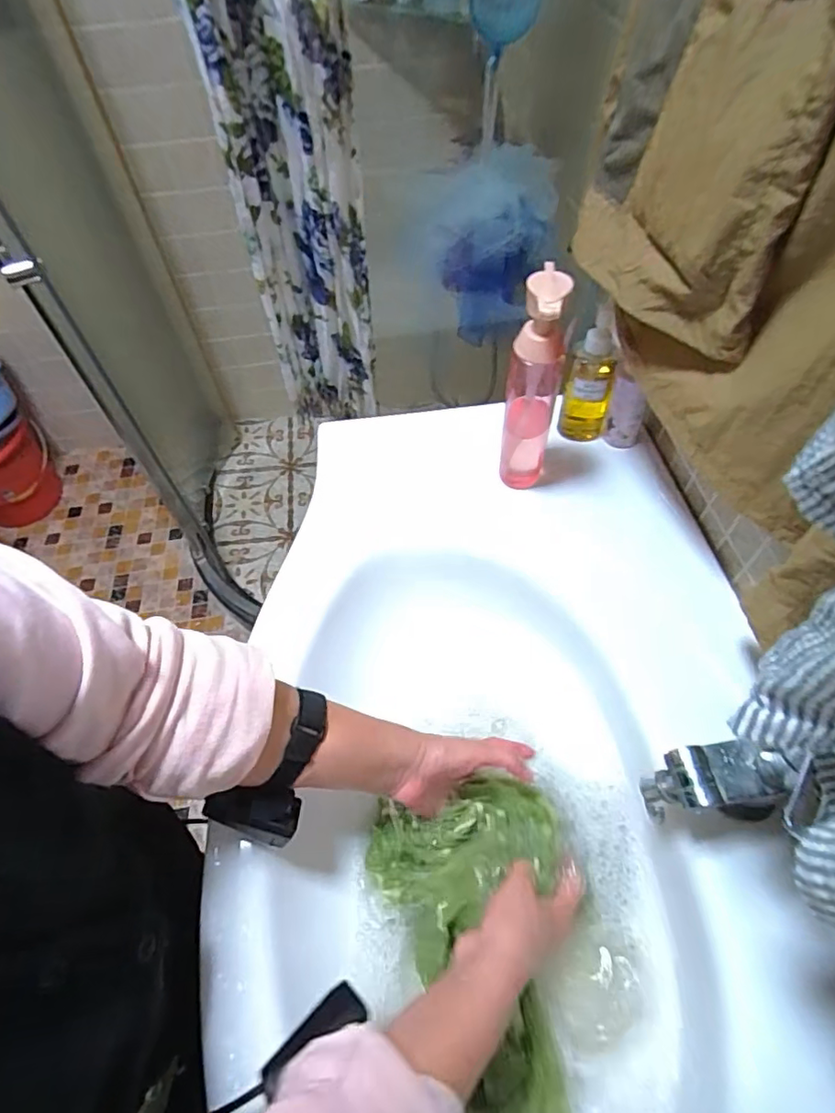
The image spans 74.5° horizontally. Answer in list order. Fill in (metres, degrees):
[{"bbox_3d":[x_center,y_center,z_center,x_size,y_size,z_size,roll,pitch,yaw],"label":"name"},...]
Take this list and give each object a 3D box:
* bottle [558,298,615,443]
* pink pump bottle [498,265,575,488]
[{"bbox_3d":[0.202,-0.208,0.634,0.052,0.159,0.046,11,57,9],"label":"bottle"},{"bbox_3d":[0.117,-0.166,0.561,0.049,0.231,0.064,11,57,9],"label":"pink pump bottle"}]

